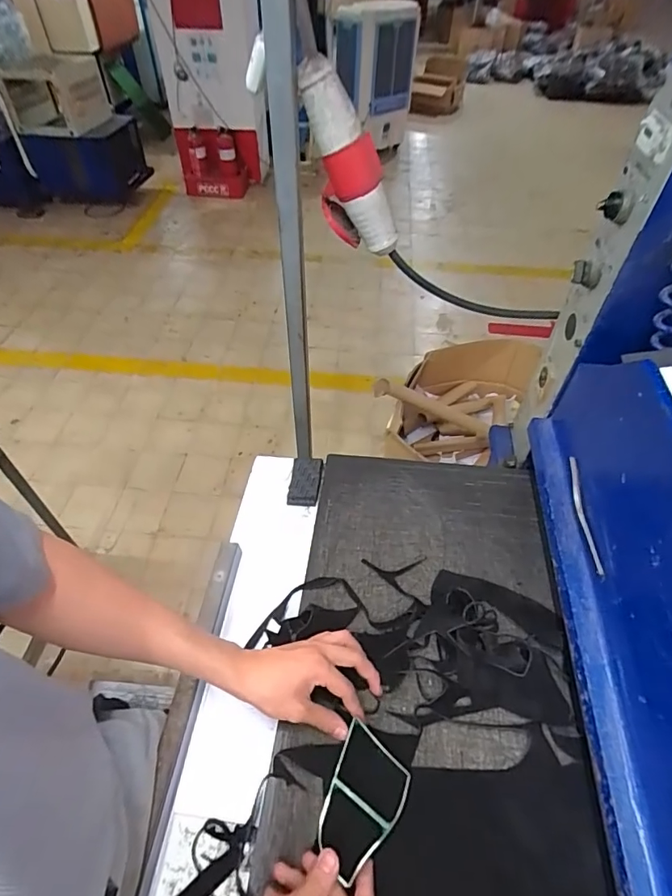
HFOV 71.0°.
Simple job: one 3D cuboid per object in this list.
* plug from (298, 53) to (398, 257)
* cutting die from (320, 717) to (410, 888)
[{"bbox_3d":[0.010,-0.347,0.590,0.080,0.230,0.089,-43,60,-4],"label":"plug"},{"bbox_3d":[0.027,0.325,0.434,0.068,0.009,0.114,15,52,16],"label":"cutting die"}]

